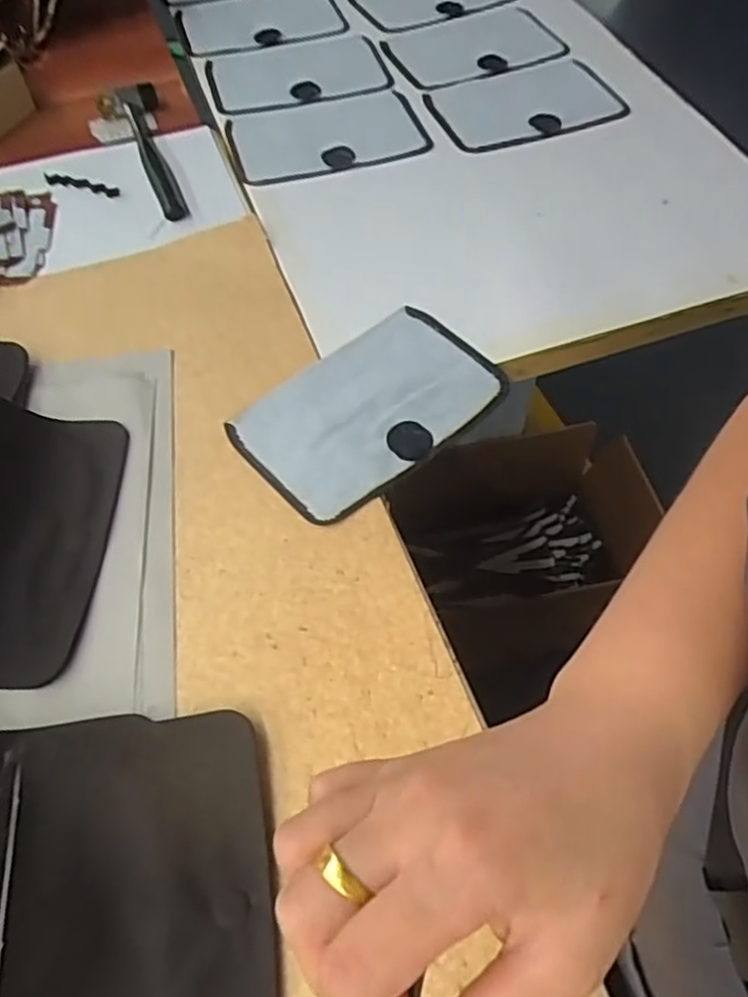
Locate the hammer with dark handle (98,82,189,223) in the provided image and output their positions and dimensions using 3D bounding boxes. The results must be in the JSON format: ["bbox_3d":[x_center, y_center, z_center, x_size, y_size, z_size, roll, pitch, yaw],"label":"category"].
[{"bbox_3d":[-0.259,-0.393,0.771,0.065,0.020,0.233,-17,60,-11],"label":"hammer with dark handle"}]

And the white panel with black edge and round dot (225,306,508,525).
[{"bbox_3d":[-0.002,-0.080,0.588,0.224,0.011,0.136,-37,66,-21],"label":"white panel with black edge and round dot"}]

